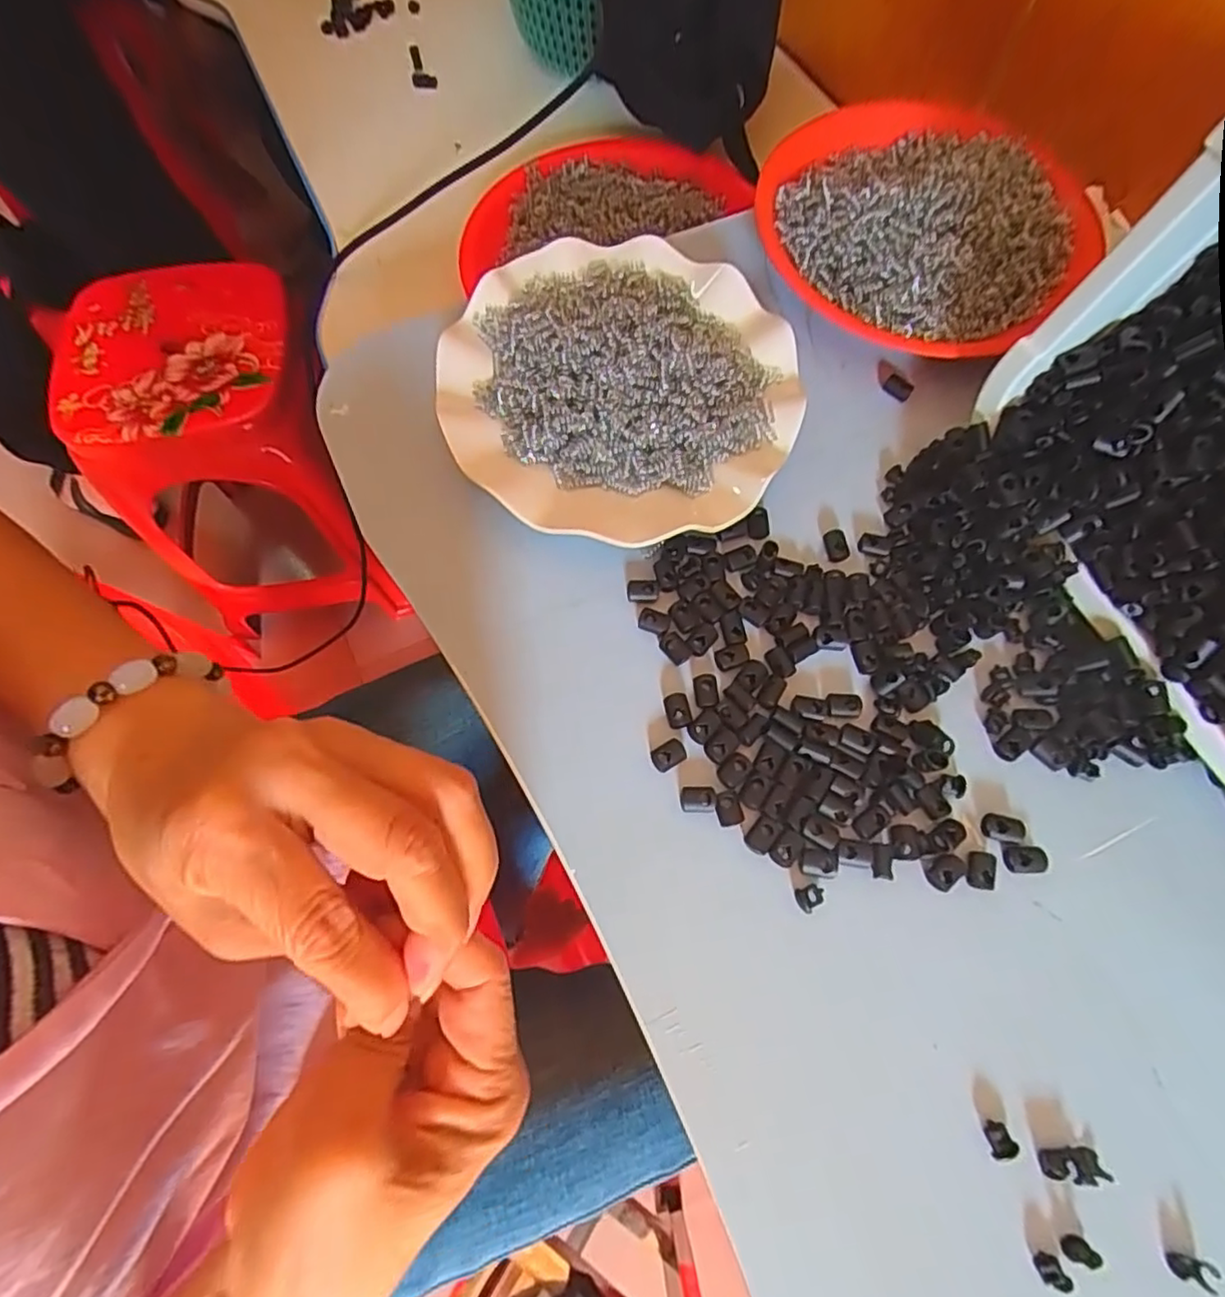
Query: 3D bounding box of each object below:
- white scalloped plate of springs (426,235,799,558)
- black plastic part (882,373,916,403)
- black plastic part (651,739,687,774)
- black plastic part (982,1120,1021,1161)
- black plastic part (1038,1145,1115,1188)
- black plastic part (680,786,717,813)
[{"bbox_3d":[0.004,-0.136,0.327,0.175,0.027,0.176,0,69,1],"label":"white scalloped plate of springs"},{"bbox_3d":[0.161,-0.147,0.357,0.016,0.007,0.009,38,74,14],"label":"black plastic part"},{"bbox_3d":[0.026,0.048,0.284,0.015,0.004,0.011,-27,71,-9],"label":"black plastic part"},{"bbox_3d":[0.144,0.182,0.235,0.009,0.004,0.012,-24,70,-8],"label":"black plastic part"},{"bbox_3d":[0.170,0.190,0.232,0.024,0.004,0.011,-2,69,0],"label":"black plastic part"},{"bbox_3d":[0.038,0.066,0.278,0.015,0.004,0.011,-1,69,1],"label":"black plastic part"}]

